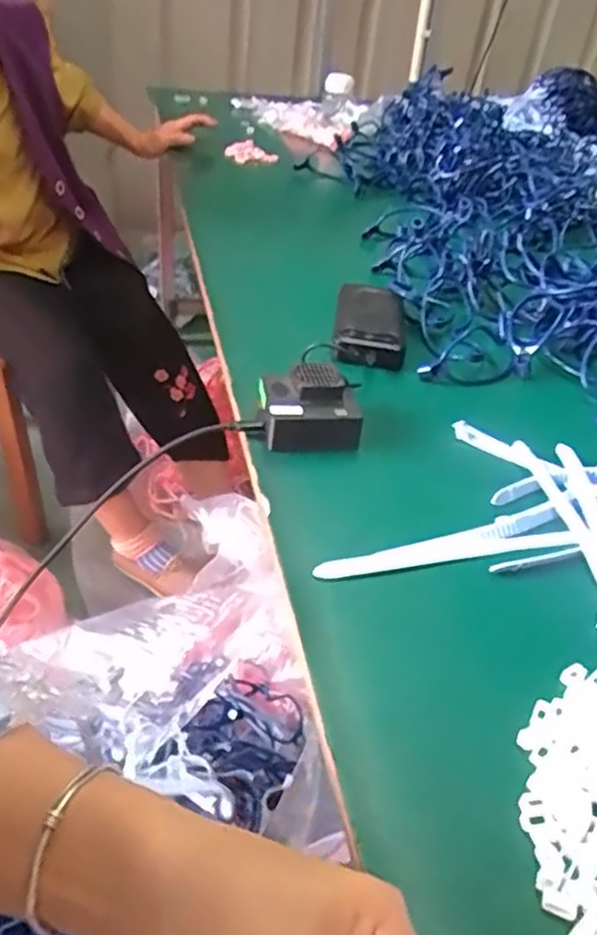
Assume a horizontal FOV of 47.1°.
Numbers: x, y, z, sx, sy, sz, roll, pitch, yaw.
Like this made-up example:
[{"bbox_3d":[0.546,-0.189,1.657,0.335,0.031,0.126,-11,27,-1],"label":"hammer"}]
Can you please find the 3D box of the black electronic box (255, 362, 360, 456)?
[{"bbox_3d":[0.008,-0.049,0.570,0.074,0.047,0.069,-3,39,-14],"label":"black electronic box"}]

